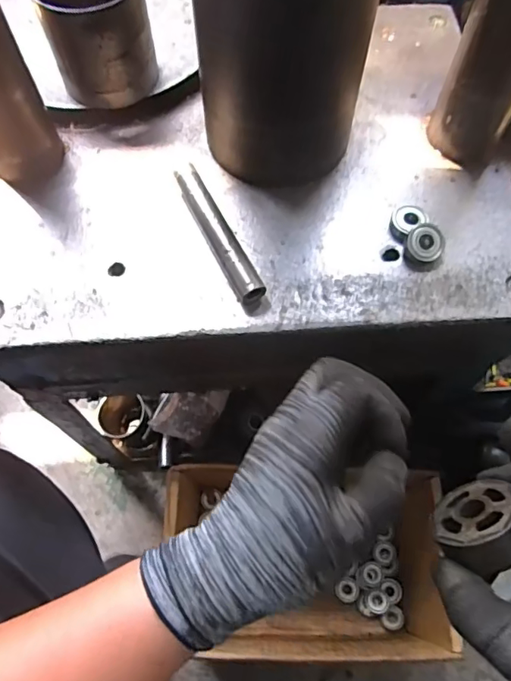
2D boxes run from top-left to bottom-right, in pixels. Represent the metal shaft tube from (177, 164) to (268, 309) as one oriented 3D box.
[{"bbox_3d":[-0.030,-0.087,0.424,0.024,0.022,0.132,-24,68,-11],"label":"metal shaft tube"}]

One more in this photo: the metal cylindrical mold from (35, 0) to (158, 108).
[{"bbox_3d":[-0.134,-0.268,0.444,0.084,0.092,0.083,0,65,0],"label":"metal cylindrical mold"}]

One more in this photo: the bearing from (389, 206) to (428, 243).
[{"bbox_3d":[0.127,-0.099,0.433,0.030,0.012,0.025,-37,71,-16],"label":"bearing"}]

